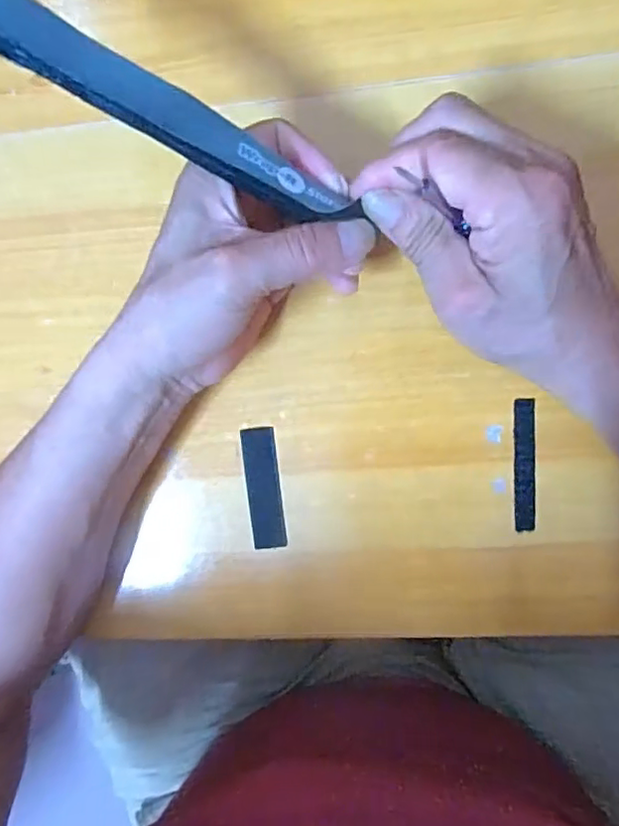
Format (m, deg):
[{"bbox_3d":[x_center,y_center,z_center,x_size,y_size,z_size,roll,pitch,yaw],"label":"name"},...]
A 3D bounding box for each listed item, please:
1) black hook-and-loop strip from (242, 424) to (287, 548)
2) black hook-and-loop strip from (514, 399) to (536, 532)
[{"bbox_3d":[-0.026,0.044,0.336,0.020,0.004,0.070,-4,95,8],"label":"black hook-and-loop strip"},{"bbox_3d":[0.117,0.029,0.318,0.011,0.004,0.072,-2,96,8],"label":"black hook-and-loop strip"}]

